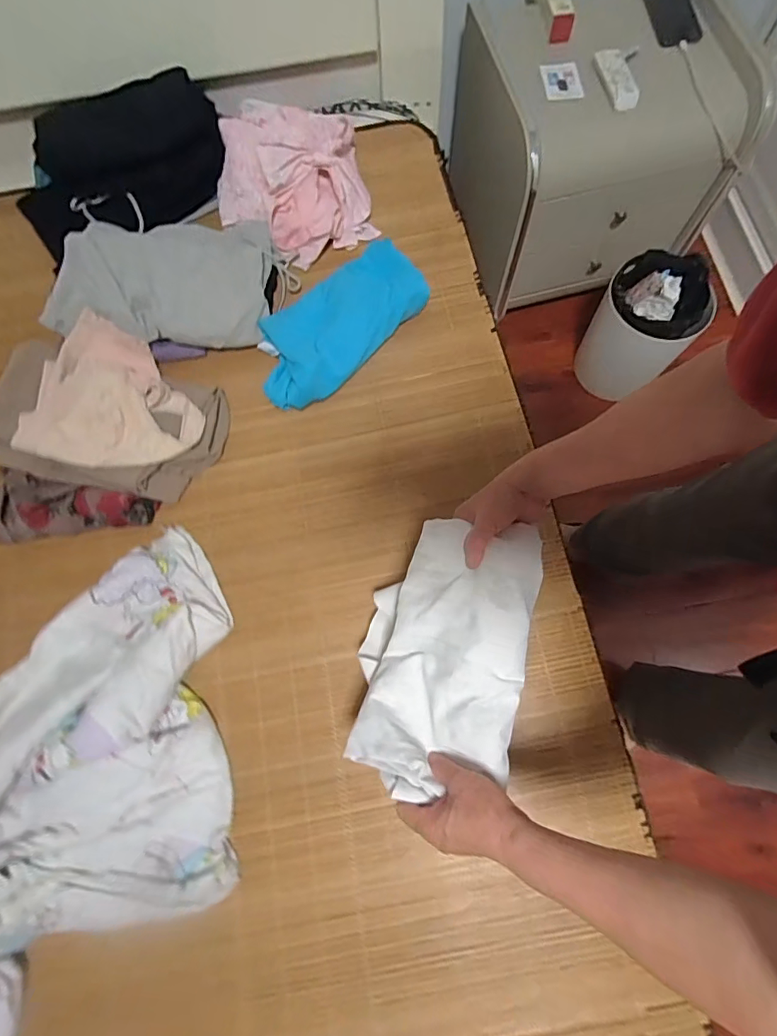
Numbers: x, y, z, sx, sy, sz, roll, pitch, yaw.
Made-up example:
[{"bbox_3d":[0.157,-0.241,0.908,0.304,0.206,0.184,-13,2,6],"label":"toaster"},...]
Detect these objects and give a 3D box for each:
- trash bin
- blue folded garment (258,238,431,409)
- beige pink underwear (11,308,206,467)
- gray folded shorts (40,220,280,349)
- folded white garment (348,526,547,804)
[{"bbox_3d":[0.595,-0.439,1.135,0.202,0.304,0.208,0,73,1],"label":"trash bin"},{"bbox_3d":[-0.083,-0.318,0.772,0.305,0.057,0.150,-37,76,-9],"label":"blue folded garment"},{"bbox_3d":[-0.410,-0.184,0.738,0.229,0.081,0.239,9,74,4],"label":"beige pink underwear"},{"bbox_3d":[-0.369,-0.394,0.792,0.349,0.097,0.222,-7,73,-1],"label":"gray folded shorts"},{"bbox_3d":[0.060,0.151,0.541,0.172,0.134,0.269,14,74,6],"label":"folded white garment"}]

